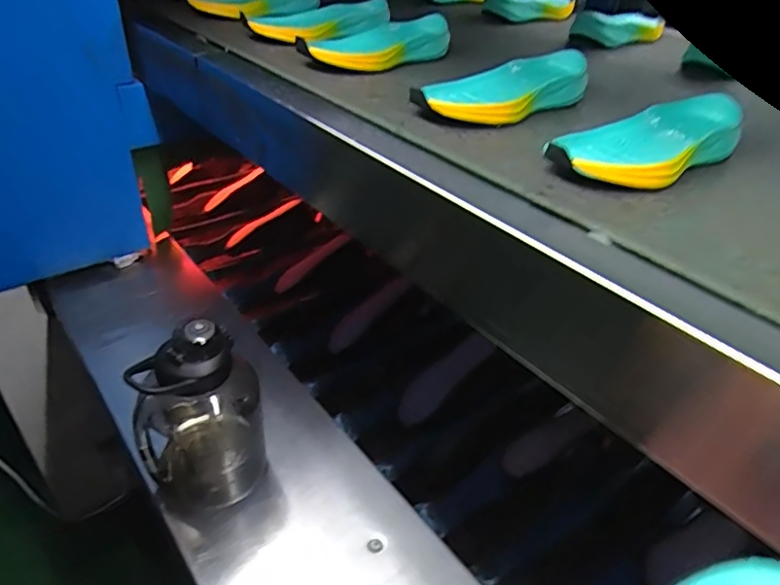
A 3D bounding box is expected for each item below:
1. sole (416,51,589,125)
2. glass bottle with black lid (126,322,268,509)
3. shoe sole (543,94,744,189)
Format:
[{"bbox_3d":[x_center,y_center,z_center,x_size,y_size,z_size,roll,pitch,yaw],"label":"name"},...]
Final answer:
[{"bbox_3d":[0.127,-0.218,0.602,0.223,0.031,0.085,-30,50,-32],"label":"sole"},{"bbox_3d":[-0.215,0.140,0.634,0.126,0.209,0.110,0,41,-3],"label":"glass bottle with black lid"},{"bbox_3d":[0.226,-0.131,0.491,0.208,0.027,0.081,-25,48,-28],"label":"shoe sole"}]

